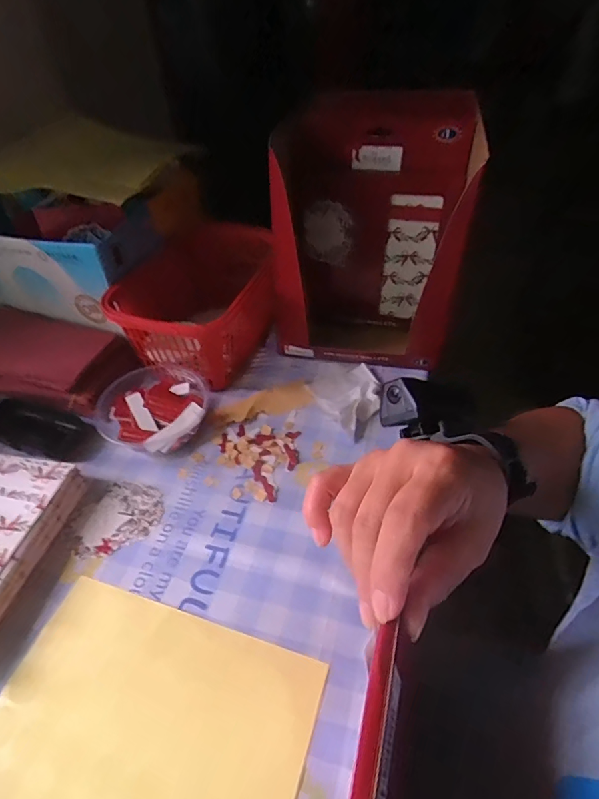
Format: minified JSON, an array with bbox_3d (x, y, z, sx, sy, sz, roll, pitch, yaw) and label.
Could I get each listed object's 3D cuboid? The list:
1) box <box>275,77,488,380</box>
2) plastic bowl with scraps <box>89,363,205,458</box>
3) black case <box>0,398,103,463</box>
[{"bbox_3d":[0.077,-0.176,0.519,0.201,0.250,0.149,3,46,5],"label":"box"},{"bbox_3d":[-0.154,0.013,0.487,0.116,0.047,0.102,-36,55,-28],"label":"plastic bowl with scraps"},{"bbox_3d":[-0.276,0.033,0.483,0.130,0.026,0.056,13,48,15],"label":"black case"}]

